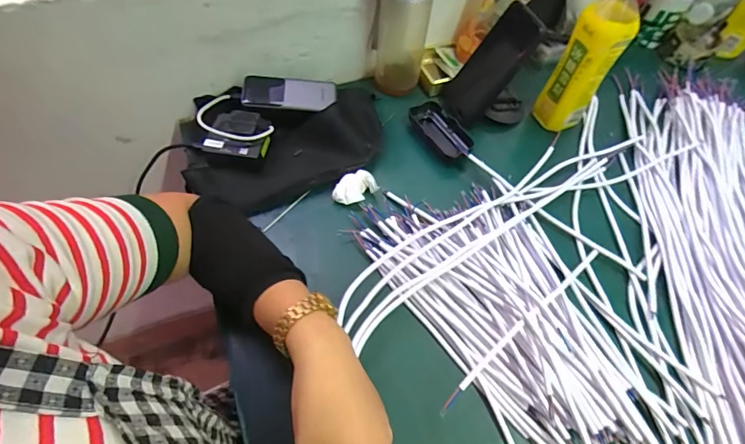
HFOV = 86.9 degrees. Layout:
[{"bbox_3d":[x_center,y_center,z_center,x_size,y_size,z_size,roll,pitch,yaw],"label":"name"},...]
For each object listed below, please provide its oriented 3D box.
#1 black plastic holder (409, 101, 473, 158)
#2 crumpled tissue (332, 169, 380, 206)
[{"bbox_3d":[0.103,-0.132,0.577,0.055,0.025,0.107,-23,62,-16],"label":"black plastic holder"},{"bbox_3d":[-0.027,-0.046,0.517,0.057,0.020,0.037,-24,62,-17],"label":"crumpled tissue"}]

